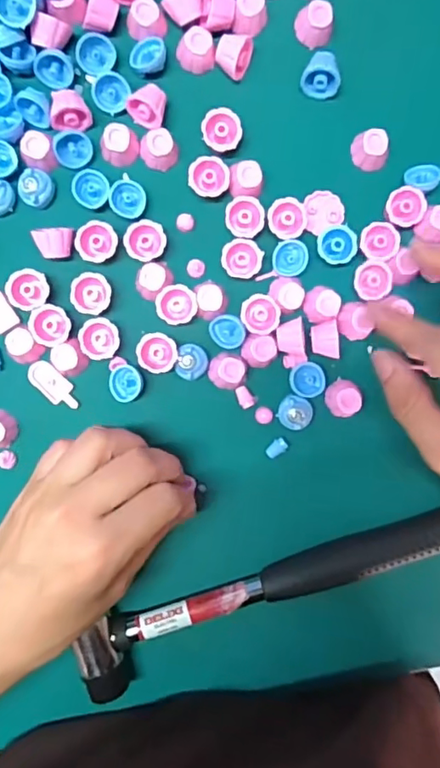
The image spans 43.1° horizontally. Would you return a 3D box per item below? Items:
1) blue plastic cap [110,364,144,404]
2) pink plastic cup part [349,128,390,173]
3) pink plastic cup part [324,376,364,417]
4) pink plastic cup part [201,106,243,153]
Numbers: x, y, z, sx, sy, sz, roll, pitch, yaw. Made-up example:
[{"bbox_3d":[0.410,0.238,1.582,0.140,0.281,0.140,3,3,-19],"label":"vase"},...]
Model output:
[{"bbox_3d":[-0.050,0.000,0.298,0.018,0.008,0.019,0,96,-4],"label":"blue plastic cap"},{"bbox_3d":[0.081,-0.125,0.299,0.017,0.017,0.021,-42,97,1],"label":"pink plastic cup part"},{"bbox_3d":[0.068,0.008,0.303,0.017,0.014,0.020,22,94,-6],"label":"pink plastic cup part"},{"bbox_3d":[0.001,-0.132,0.294,0.020,0.014,0.021,6,96,-4],"label":"pink plastic cup part"}]

